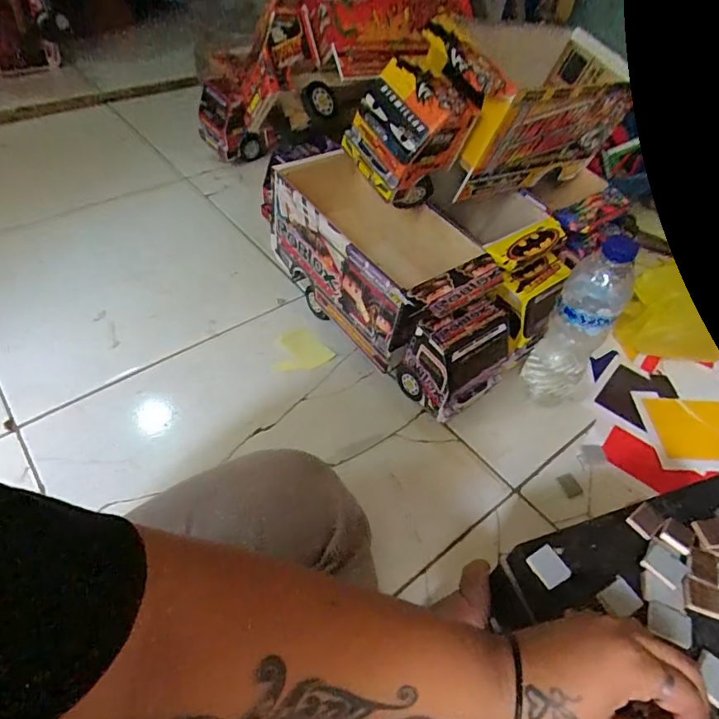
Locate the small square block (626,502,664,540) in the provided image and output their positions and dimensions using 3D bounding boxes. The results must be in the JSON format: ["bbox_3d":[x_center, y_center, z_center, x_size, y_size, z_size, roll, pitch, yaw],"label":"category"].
[{"bbox_3d":[0.219,0.123,0.378,0.025,0.005,0.020,-27,56,-26],"label":"small square block"}]

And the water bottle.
[{"bbox_3d":[0.252,-0.034,0.560,0.073,0.219,0.068,31,54,21],"label":"water bottle"}]

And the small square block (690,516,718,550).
[{"bbox_3d":[0.264,0.130,0.367,0.027,0.005,0.022,-6,49,-10],"label":"small square block"}]

